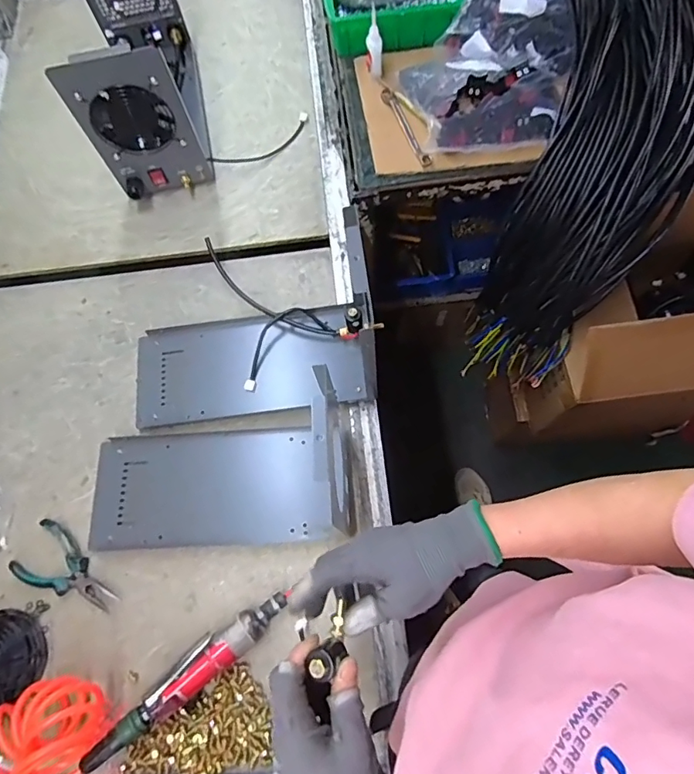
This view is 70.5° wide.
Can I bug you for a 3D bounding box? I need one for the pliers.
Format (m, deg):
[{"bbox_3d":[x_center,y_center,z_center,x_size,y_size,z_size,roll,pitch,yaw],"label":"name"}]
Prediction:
[{"bbox_3d":[-0.351,0.230,0.622,0.144,0.011,0.073,23,73,12],"label":"pliers"}]

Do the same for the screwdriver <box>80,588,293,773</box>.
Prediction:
[{"bbox_3d":[-0.186,0.338,0.574,0.268,0.044,0.043,-38,72,-10],"label":"screwdriver"}]

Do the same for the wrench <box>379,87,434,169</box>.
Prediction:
[{"bbox_3d":[0.097,-0.437,0.821,0.021,0.009,0.182,-20,70,-3],"label":"wrench"}]

